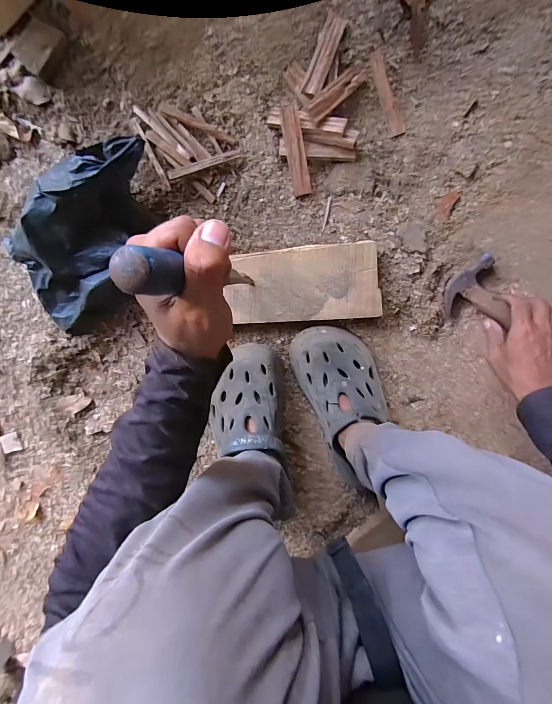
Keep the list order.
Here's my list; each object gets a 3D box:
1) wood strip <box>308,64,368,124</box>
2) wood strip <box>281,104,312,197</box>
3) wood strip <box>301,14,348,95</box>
[{"bbox_3d":[0.088,-0.369,0.474,0.025,0.013,0.115,44,80,-3],"label":"wood strip"},{"bbox_3d":[0.029,-0.289,0.487,0.027,0.009,0.113,-11,112,5],"label":"wood strip"},{"bbox_3d":[0.068,-0.412,0.467,0.029,0.012,0.113,19,91,-15],"label":"wood strip"}]

